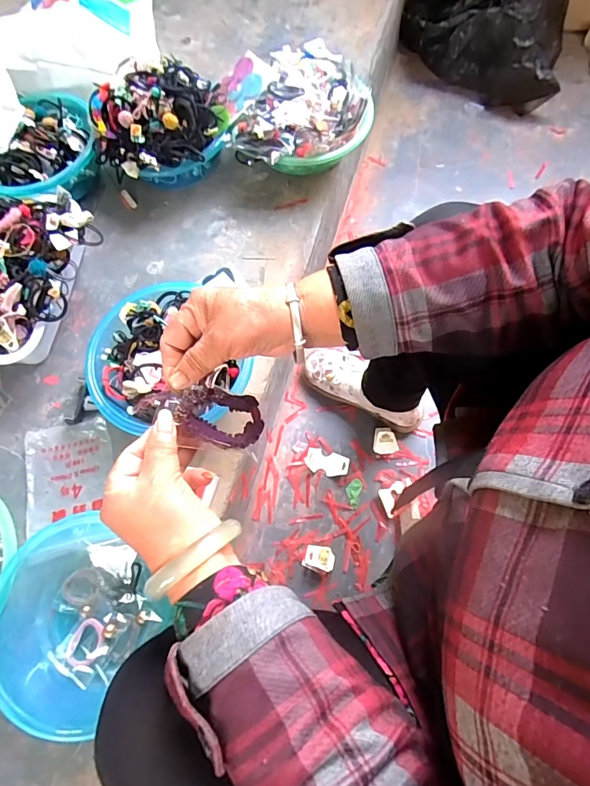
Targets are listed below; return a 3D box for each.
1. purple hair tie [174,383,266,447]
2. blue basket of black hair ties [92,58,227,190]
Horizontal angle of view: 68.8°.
[{"bbox_3d":[-0.059,0.020,0.346,0.069,0.011,0.043,12,80,-28],"label":"purple hair tie"},{"bbox_3d":[-0.233,-0.442,0.735,0.200,0.157,0.182,-1,71,2],"label":"blue basket of black hair ties"}]

